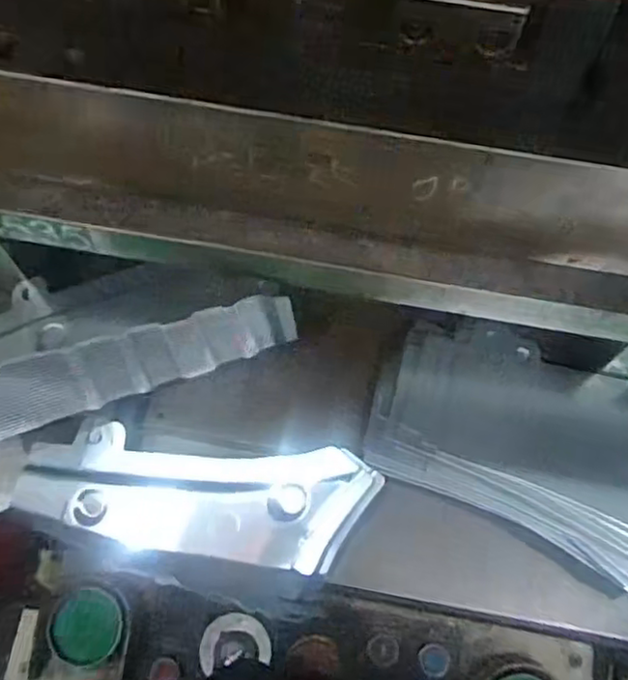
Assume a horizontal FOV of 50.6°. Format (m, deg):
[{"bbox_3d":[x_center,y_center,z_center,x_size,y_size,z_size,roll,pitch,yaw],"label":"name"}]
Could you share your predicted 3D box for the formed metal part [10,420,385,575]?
[{"bbox_3d":[-0.110,0.145,0.616,0.319,0.030,0.105,7,66,4],"label":"formed metal part"}]

